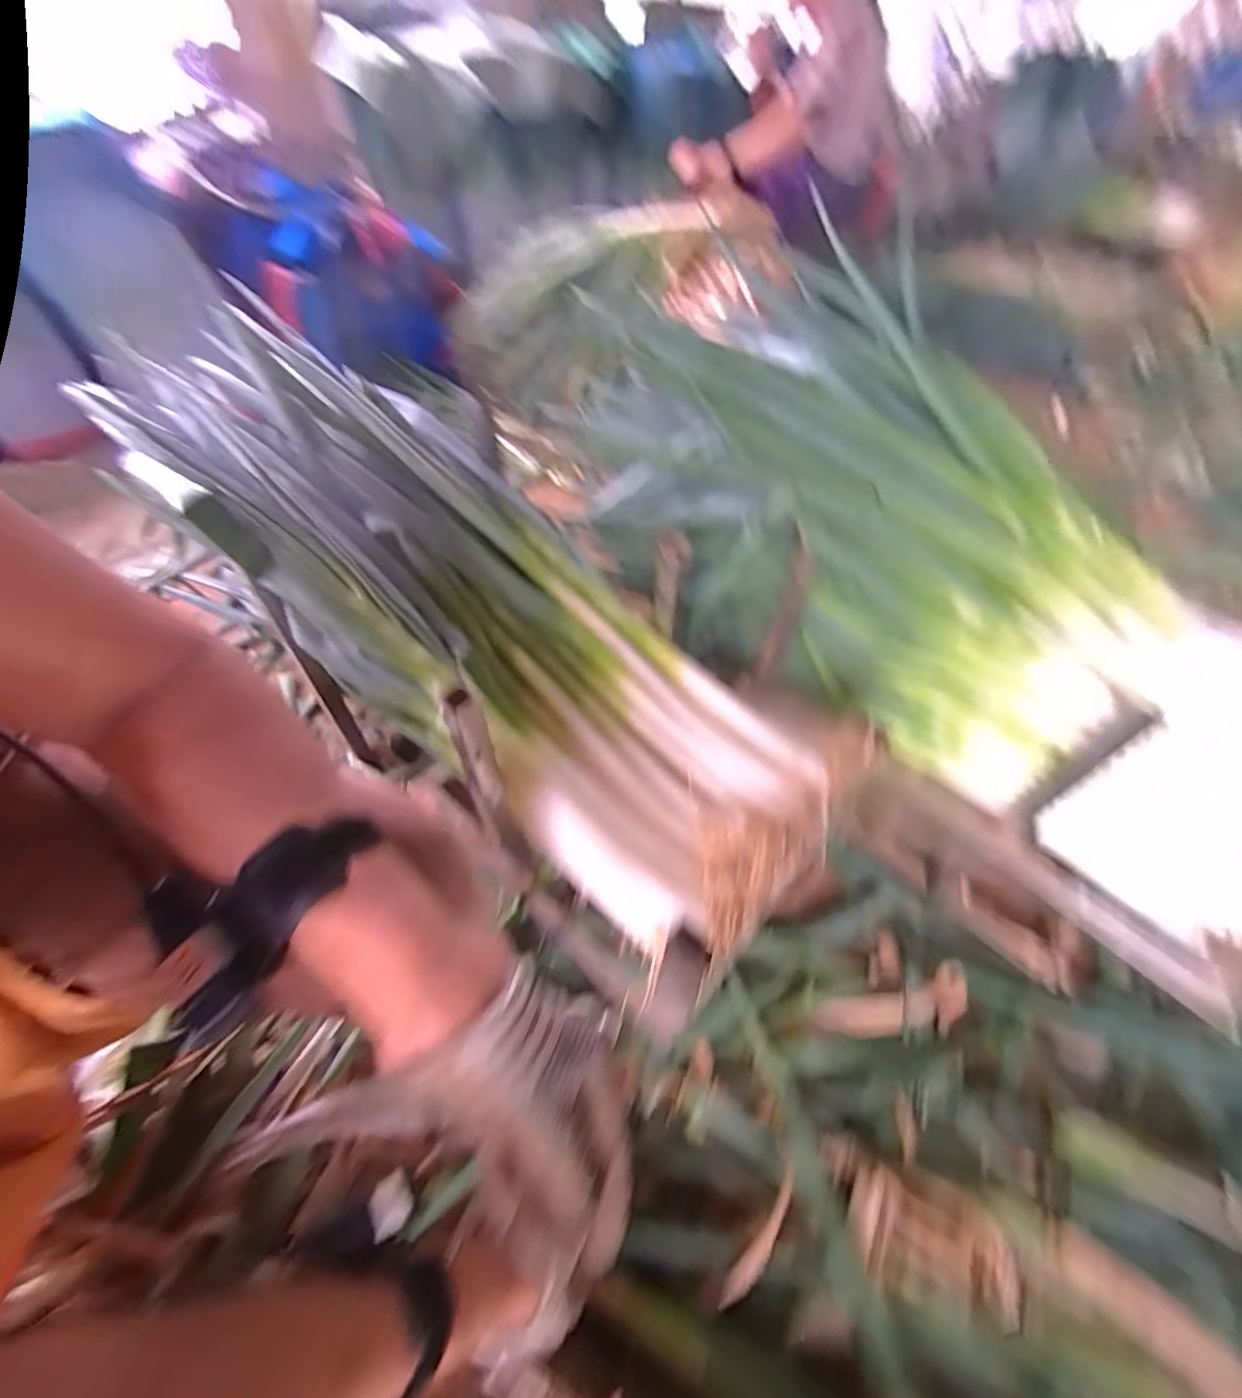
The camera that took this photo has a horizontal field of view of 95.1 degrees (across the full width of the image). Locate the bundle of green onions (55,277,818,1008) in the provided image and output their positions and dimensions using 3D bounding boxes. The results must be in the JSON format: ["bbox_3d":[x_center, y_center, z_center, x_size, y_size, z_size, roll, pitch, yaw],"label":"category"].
[{"bbox_3d":[-0.169,-0.120,0.639,0.871,0.162,0.308,39,59,9],"label":"bundle of green onions"}]

